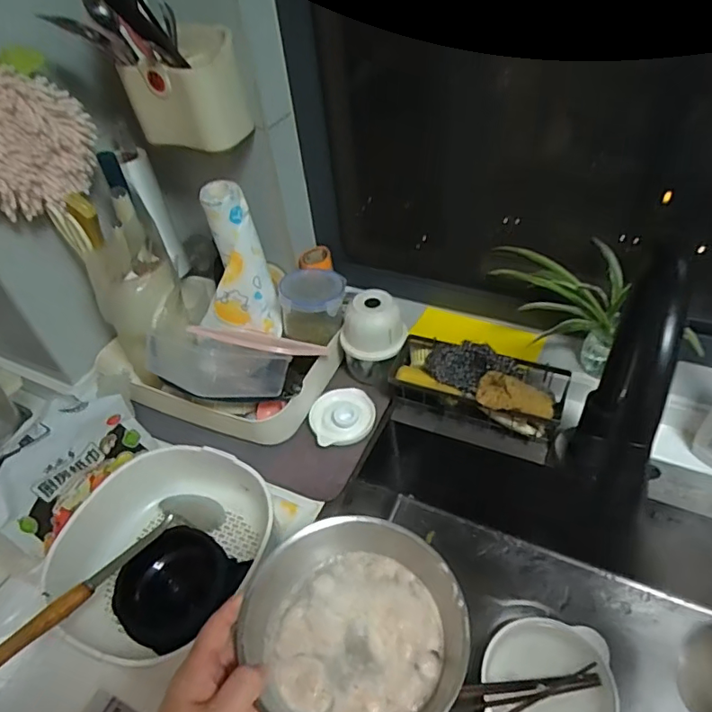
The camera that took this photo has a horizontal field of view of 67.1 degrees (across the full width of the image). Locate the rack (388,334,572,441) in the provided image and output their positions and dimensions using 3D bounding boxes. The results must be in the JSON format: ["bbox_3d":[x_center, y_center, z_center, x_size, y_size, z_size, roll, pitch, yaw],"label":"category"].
[{"bbox_3d":[0.166,0.039,0.749,0.234,0.081,0.114,16,49,22],"label":"rack"}]

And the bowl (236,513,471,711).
[{"bbox_3d":[0.001,0.207,0.413,0.159,0.057,0.157,-4,45,4],"label":"bowl"}]

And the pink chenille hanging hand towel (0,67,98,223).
[{"bbox_3d":[-0.396,-0.255,0.644,0.042,0.149,0.158,16,49,22],"label":"pink chenille hanging hand towel"}]

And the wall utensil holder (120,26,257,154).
[{"bbox_3d":[-0.217,-0.339,0.685,0.130,0.119,0.084,19,51,24],"label":"wall utensil holder"}]

